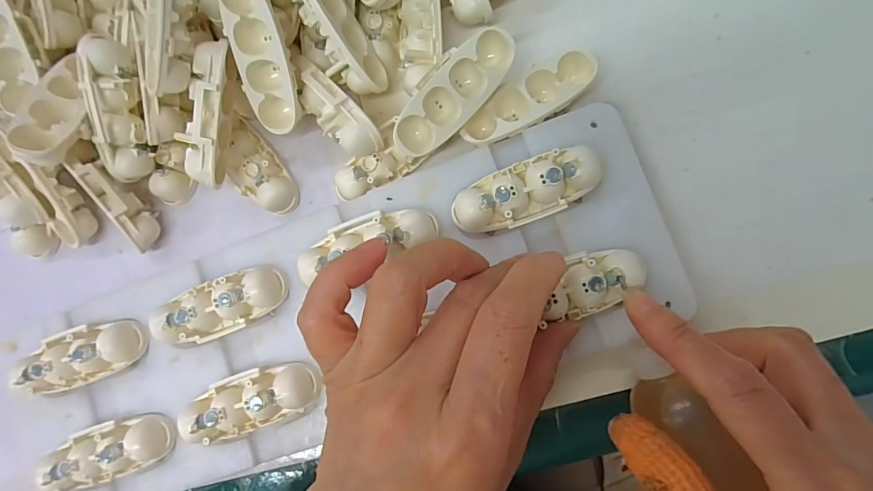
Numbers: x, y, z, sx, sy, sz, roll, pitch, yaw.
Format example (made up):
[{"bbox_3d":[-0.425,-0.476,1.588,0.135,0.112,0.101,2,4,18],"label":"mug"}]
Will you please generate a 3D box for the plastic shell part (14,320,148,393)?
[{"bbox_3d":[-0.165,0.051,0.213,0.058,0.016,0.025,-23,83,6],"label":"plastic shell part"}]

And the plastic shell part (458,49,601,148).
[{"bbox_3d":[0.041,-0.065,0.205,0.064,0.013,0.022,-31,83,5],"label":"plastic shell part"}]

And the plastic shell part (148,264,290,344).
[{"bbox_3d":[-0.096,0.027,0.203,0.061,0.013,0.024,-20,84,6],"label":"plastic shell part"}]

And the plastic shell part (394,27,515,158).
[{"bbox_3d":[0.007,-0.067,0.198,0.023,0.019,0.066,43,92,8],"label":"plastic shell part"}]

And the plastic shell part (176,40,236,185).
[{"bbox_3d":[-0.101,-0.059,0.207,0.017,0.021,0.061,14,102,8],"label":"plastic shell part"}]

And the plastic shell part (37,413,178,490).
[{"bbox_3d":[-0.148,0.094,0.208,0.059,0.016,0.024,-24,83,6],"label":"plastic shell part"}]

